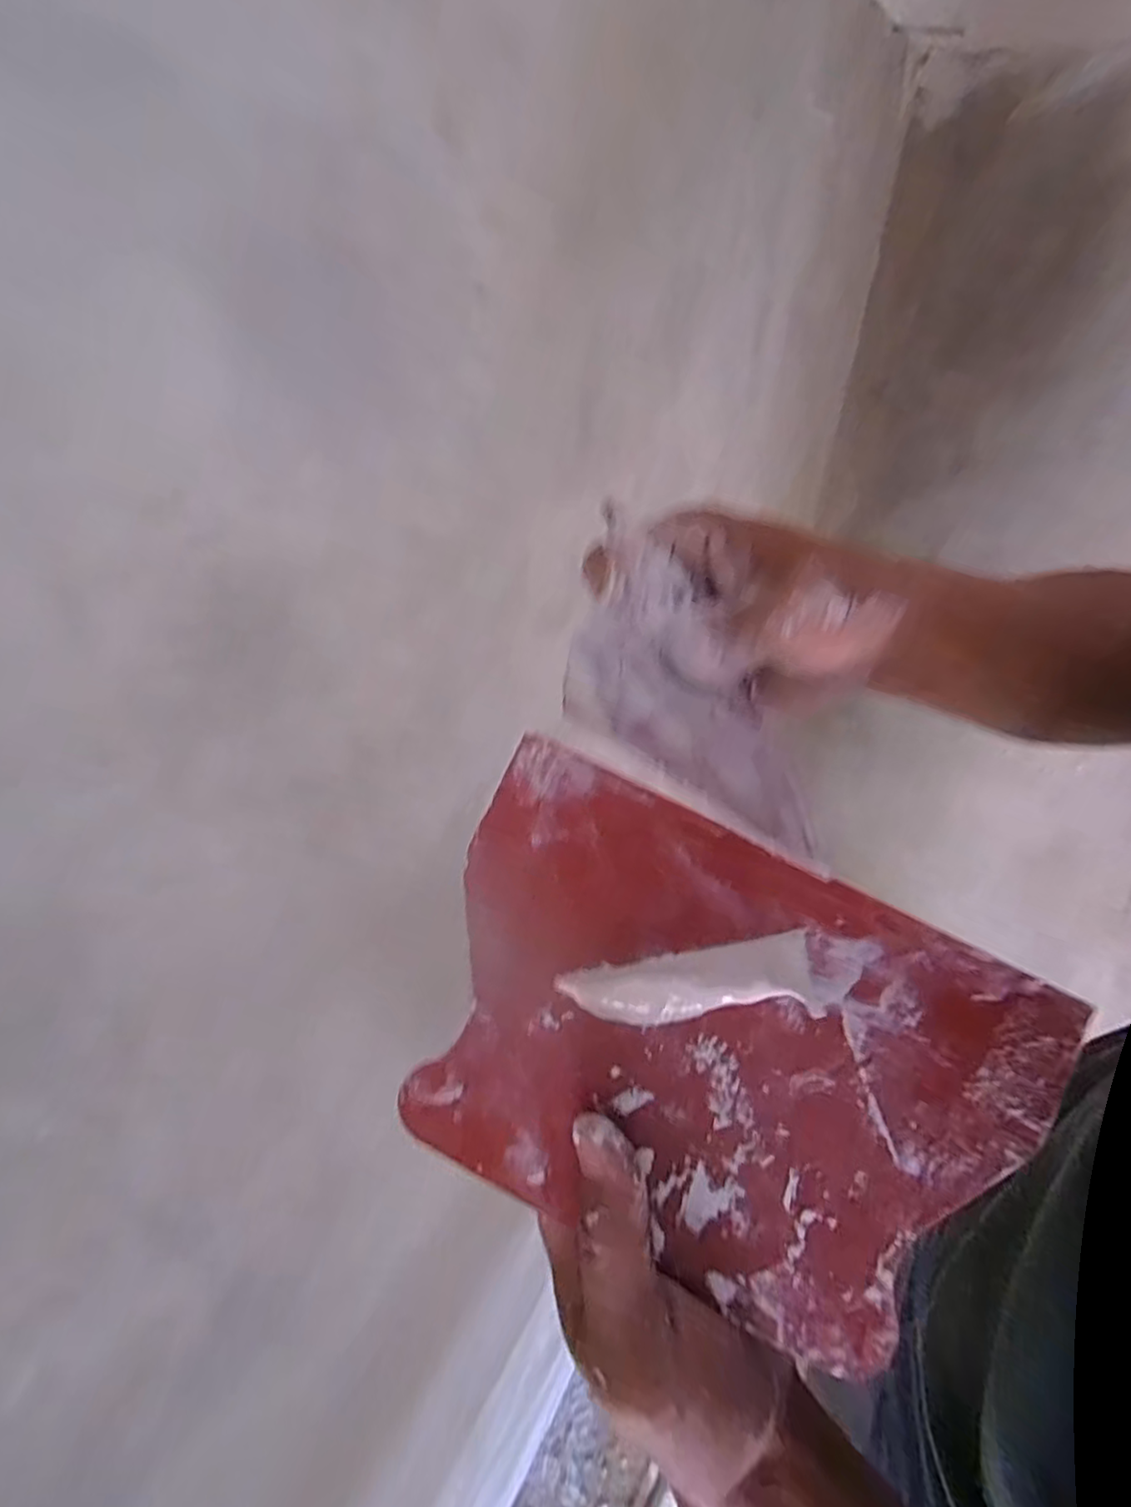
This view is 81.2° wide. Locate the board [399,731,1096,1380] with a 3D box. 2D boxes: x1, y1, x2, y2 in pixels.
[{"bbox_3d":[0.050,0.102,0.225,0.205,0.006,0.141,26,86,5],"label":"board"}]

